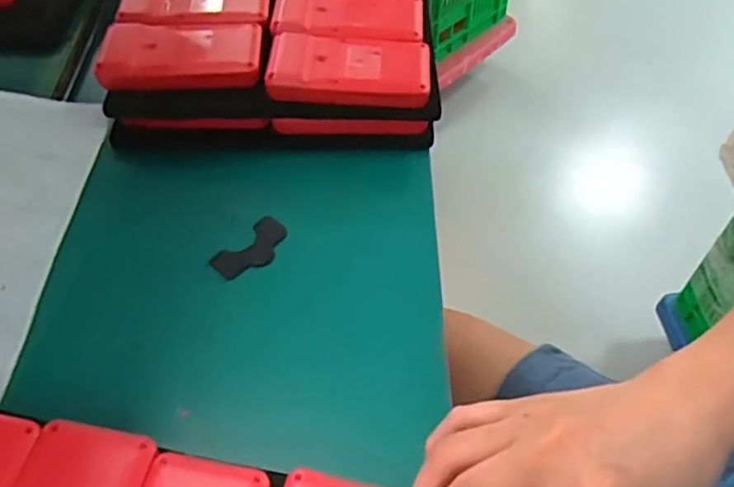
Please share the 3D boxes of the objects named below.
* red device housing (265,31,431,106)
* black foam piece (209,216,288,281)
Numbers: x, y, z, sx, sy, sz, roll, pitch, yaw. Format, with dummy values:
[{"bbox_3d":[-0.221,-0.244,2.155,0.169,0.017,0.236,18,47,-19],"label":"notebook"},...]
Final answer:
[{"bbox_3d":[-0.013,-0.132,0.480,0.118,0.018,0.059,2,52,1],"label":"red device housing"},{"bbox_3d":[-0.078,0.004,0.443,0.031,0.007,0.054,35,60,24],"label":"black foam piece"}]

